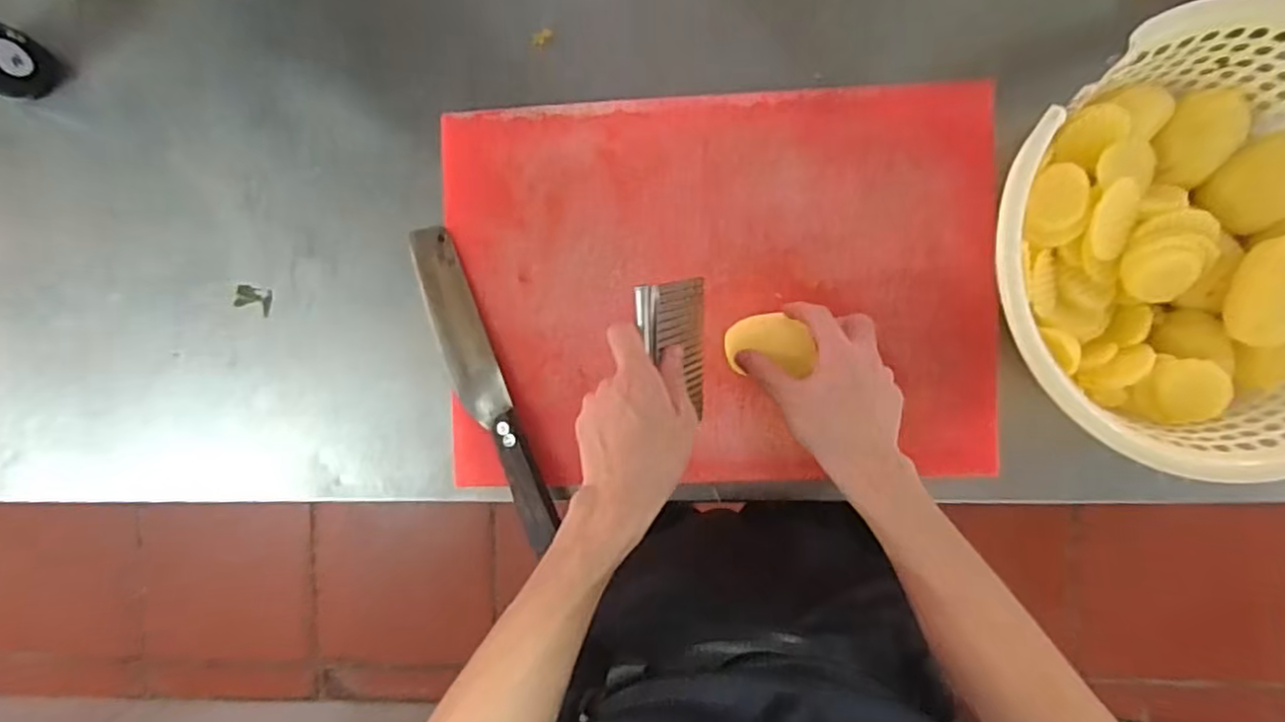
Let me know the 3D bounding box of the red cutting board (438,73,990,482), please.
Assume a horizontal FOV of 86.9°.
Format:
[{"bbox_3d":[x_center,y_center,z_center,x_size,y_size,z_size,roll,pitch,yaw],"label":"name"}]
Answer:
[{"bbox_3d":[0.063,-0.065,0.614,0.482,0.020,0.345,-1,93,7],"label":"red cutting board"}]

